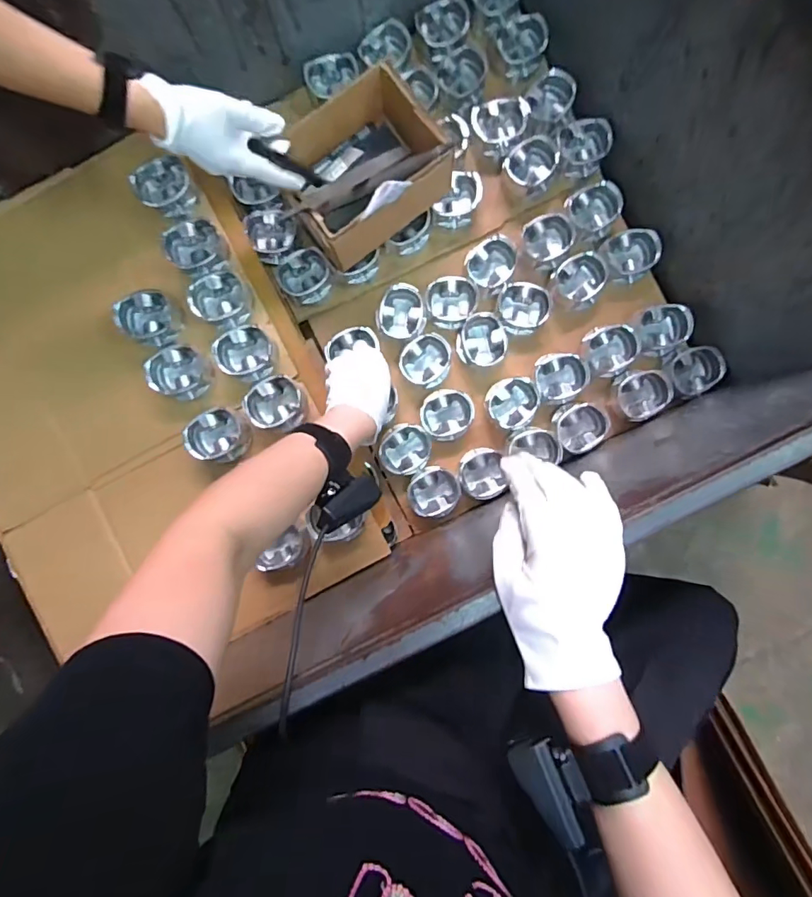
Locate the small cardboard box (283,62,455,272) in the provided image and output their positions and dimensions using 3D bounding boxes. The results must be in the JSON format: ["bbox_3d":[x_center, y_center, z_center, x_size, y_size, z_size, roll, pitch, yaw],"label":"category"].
[{"bbox_3d":[-0.062,-0.369,0.648,0.200,0.107,0.156,-38,88,1],"label":"small cardboard box"}]

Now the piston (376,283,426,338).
[{"bbox_3d":[-0.007,-0.201,0.724,0.074,0.041,0.076,0,89,2],"label":"piston"}]

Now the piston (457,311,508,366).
[{"bbox_3d":[0.115,-0.160,0.730,0.071,0.049,0.075,0,89,2],"label":"piston"}]

